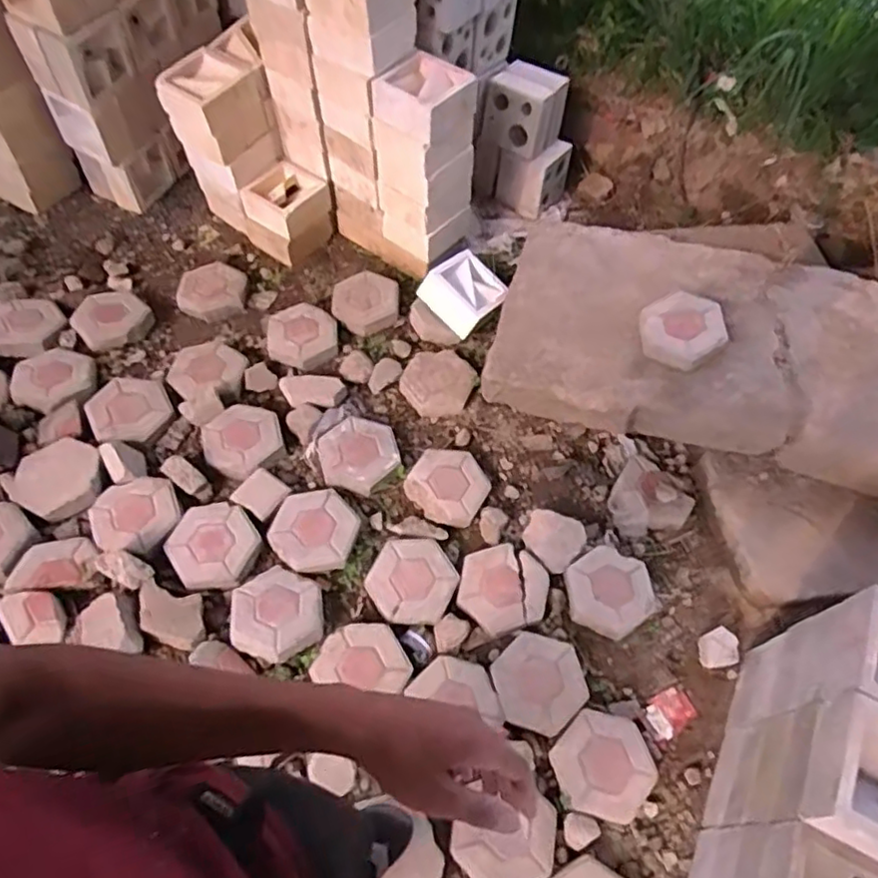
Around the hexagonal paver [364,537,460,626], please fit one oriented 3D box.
[{"bbox_3d":[-0.065,0.339,1.584,0.206,0.042,0.221,26,59,12],"label":"hexagonal paver"}]

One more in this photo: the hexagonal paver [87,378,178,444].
[{"bbox_3d":[-0.836,-0.079,1.776,0.207,0.063,0.218,-22,63,-20],"label":"hexagonal paver"}]

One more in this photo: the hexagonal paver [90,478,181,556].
[{"bbox_3d":[-0.740,0.186,1.601,0.200,0.052,0.195,-24,62,-19],"label":"hexagonal paver"}]

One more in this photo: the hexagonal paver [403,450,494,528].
[{"bbox_3d":[0.025,0.117,1.731,0.207,0.046,0.210,32,65,17],"label":"hexagonal paver"}]

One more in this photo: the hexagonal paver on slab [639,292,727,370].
[{"bbox_3d":[0.633,-0.290,1.713,0.211,0.038,0.204,-30,71,5],"label":"hexagonal paver on slab"}]

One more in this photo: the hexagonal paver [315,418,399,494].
[{"bbox_3d":[-0.216,0.041,1.756,0.212,0.052,0.222,-13,59,-13],"label":"hexagonal paver"}]

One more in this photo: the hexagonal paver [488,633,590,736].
[{"bbox_3d":[0.230,0.557,1.507,0.195,0.037,0.210,-13,61,-8],"label":"hexagonal paver"}]

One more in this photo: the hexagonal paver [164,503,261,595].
[{"bbox_3d":[-0.542,0.255,1.578,0.206,0.048,0.216,-28,64,-21],"label":"hexagonal paver"}]

